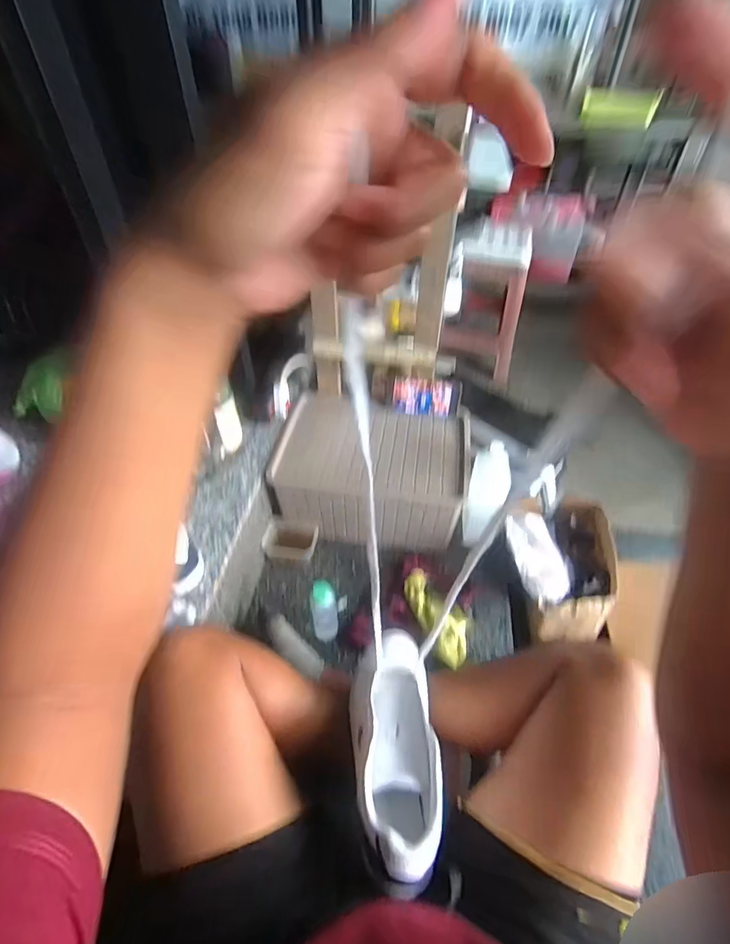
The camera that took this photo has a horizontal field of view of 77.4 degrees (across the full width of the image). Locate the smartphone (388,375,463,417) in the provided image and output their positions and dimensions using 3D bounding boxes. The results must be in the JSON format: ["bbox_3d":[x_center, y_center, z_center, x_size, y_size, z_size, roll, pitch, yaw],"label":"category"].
[{"bbox_3d":[0.133,-0.165,1.011,0.156,0.087,0.015,6,31,3],"label":"smartphone"}]

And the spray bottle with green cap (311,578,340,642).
[{"bbox_3d":[-0.070,0.247,0.803,0.045,0.135,0.042,-8,48,-7],"label":"spray bottle with green cap"}]

